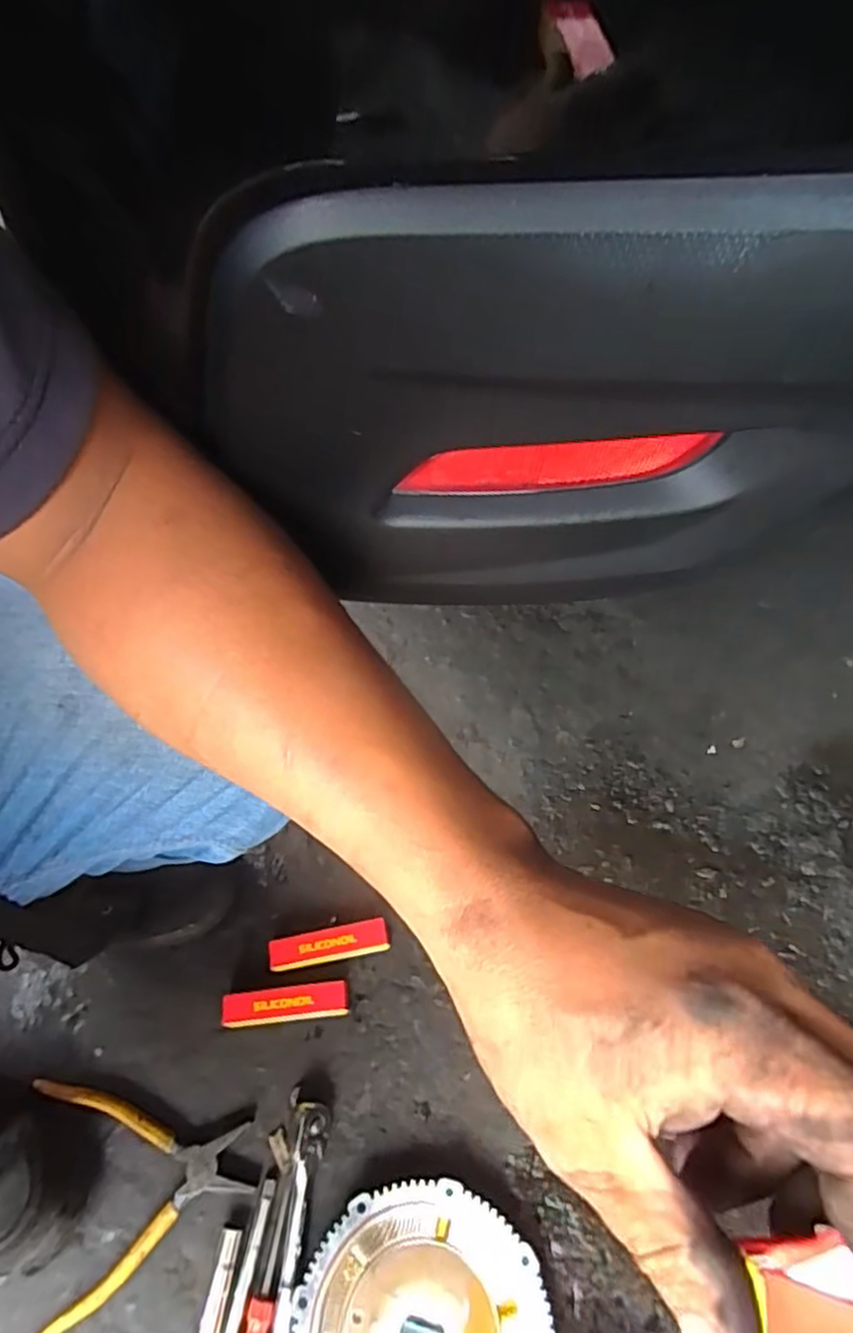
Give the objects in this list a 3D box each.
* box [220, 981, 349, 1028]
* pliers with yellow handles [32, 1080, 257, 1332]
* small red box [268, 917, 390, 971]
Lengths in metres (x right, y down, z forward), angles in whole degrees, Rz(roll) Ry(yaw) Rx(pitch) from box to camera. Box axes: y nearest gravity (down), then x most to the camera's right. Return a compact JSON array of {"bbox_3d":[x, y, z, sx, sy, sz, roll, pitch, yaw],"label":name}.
[{"bbox_3d":[-0.123,0.298,0.594,0.106,0.026,0.028,-5,62,-1],"label":"box"},{"bbox_3d":[-0.228,0.410,0.545,0.167,0.022,0.169,-14,63,-6],"label":"pliers with yellow handles"},{"bbox_3d":[-0.089,0.254,0.614,0.106,0.022,0.027,-10,62,-3],"label":"small red box"}]

